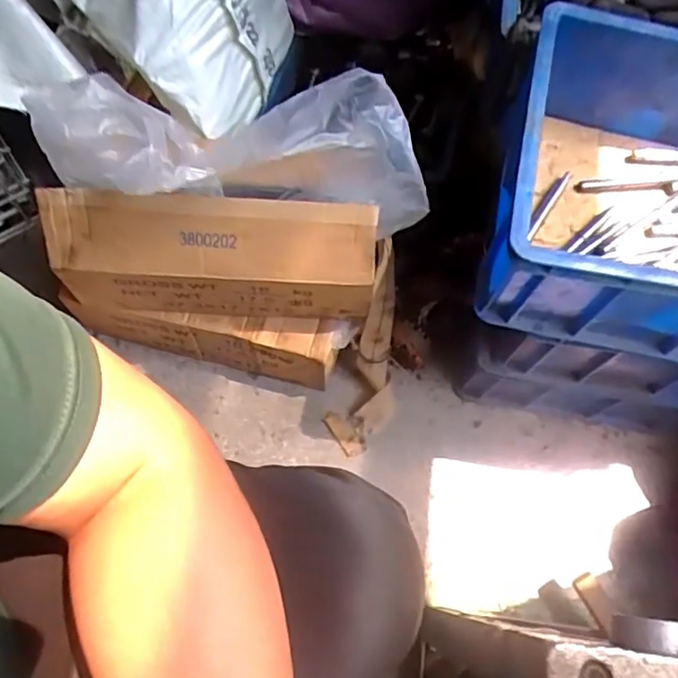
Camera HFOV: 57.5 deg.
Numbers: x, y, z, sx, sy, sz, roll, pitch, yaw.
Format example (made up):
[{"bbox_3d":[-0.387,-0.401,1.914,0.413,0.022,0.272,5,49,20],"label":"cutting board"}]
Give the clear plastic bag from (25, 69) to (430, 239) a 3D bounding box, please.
[{"bbox_3d":[-0.111,-0.185,0.628,0.406,0.157,0.115,6,69,0],"label":"clear plastic bag"}]

